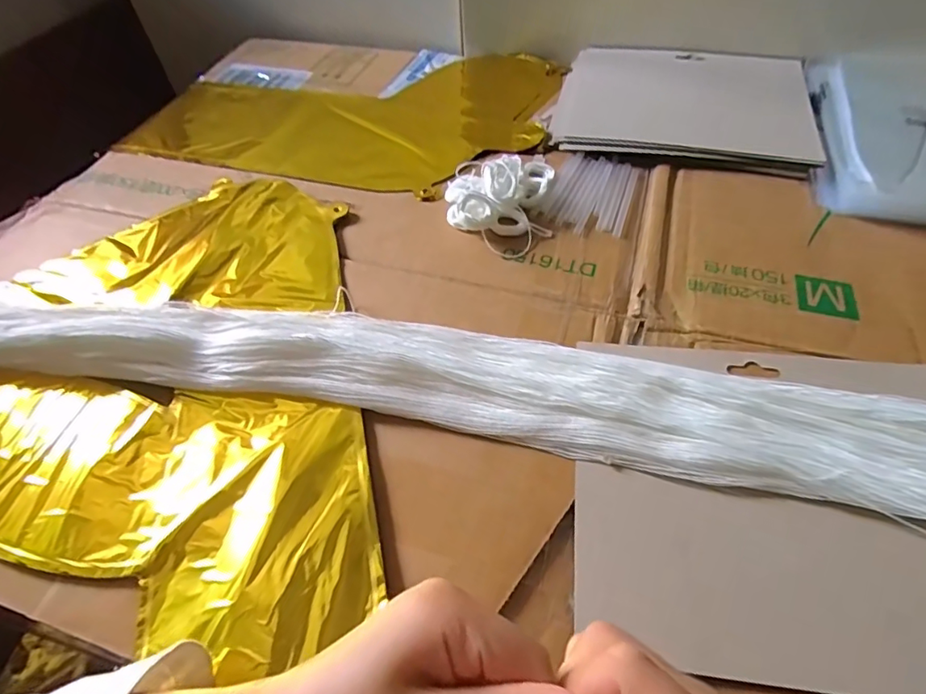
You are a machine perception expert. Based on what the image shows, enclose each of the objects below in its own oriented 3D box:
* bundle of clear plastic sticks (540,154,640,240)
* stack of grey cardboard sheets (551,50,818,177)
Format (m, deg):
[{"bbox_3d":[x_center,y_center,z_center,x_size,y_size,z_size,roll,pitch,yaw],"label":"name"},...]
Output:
[{"bbox_3d":[0.100,-0.119,0.410,0.060,0.004,0.089,20,56,18],"label":"bundle of clear plastic sticks"},{"bbox_3d":[0.191,-0.215,0.472,0.205,0.015,0.172,10,53,12],"label":"stack of grey cardboard sheets"}]

